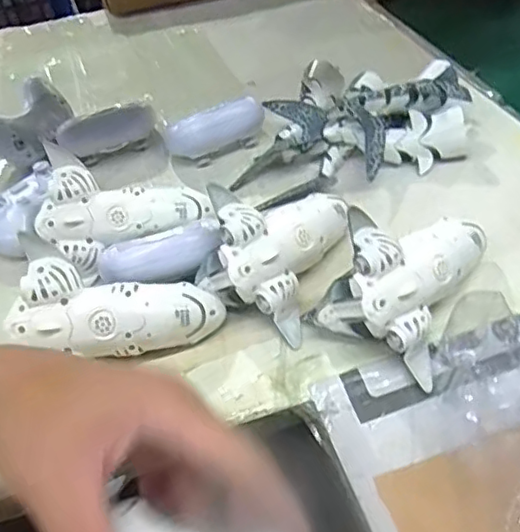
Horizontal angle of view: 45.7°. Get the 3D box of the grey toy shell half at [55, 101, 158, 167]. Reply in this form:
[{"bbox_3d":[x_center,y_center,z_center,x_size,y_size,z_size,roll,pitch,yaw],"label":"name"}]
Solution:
[{"bbox_3d":[-0.171,-0.152,0.705,0.110,0.051,0.026,-21,46,-13],"label":"grey toy shell half"}]

